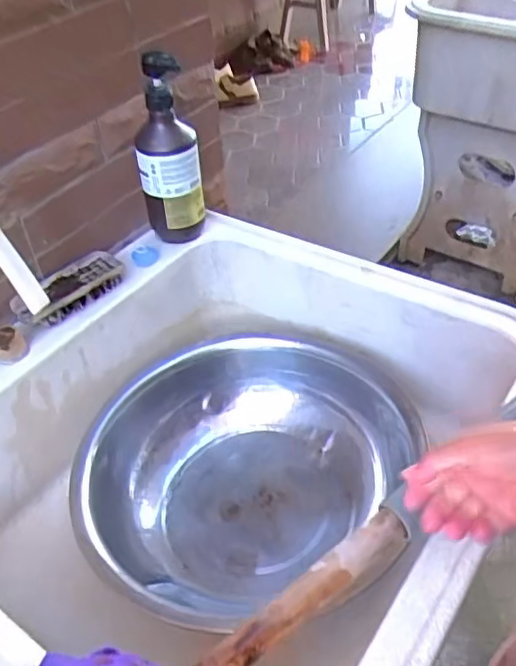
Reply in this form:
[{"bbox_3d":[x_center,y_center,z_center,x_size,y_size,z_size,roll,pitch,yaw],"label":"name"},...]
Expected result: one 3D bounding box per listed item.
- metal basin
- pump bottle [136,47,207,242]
[{"bbox_3d":[-0.024,0.162,0.780,0.398,0.132,0.313,-26,48,-22],"label":"metal basin"},{"bbox_3d":[-0.120,-0.239,0.807,0.082,0.248,0.060,-9,44,-7],"label":"pump bottle"}]

